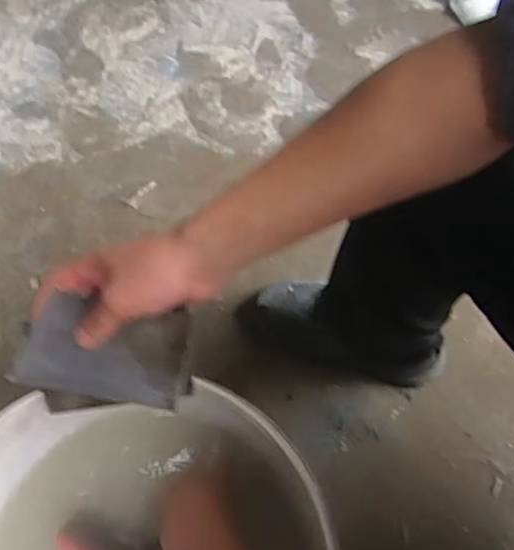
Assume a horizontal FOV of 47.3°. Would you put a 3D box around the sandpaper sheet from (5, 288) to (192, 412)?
[{"bbox_3d":[-0.117,0.060,0.454,0.128,0.015,0.076,7,94,-1],"label":"sandpaper sheet"}]

